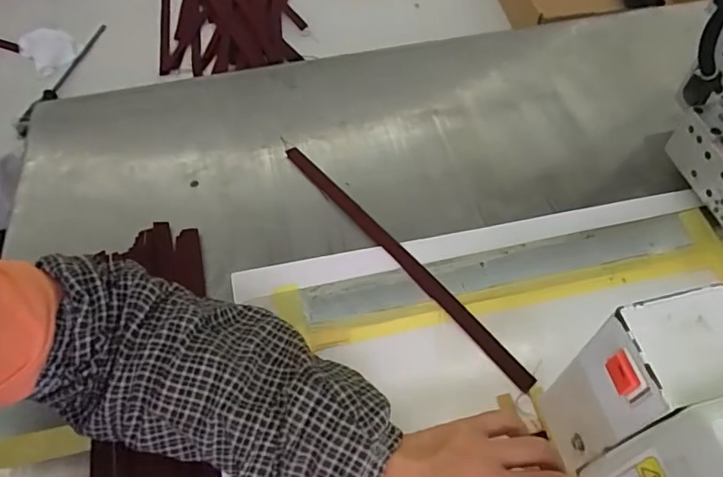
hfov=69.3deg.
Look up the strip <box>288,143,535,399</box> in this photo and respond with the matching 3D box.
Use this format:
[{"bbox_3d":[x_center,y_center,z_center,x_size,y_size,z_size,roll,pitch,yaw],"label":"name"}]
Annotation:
[{"bbox_3d":[0.033,0.012,0.519,0.020,0.008,0.349,-34,62,-21],"label":"strip"}]

